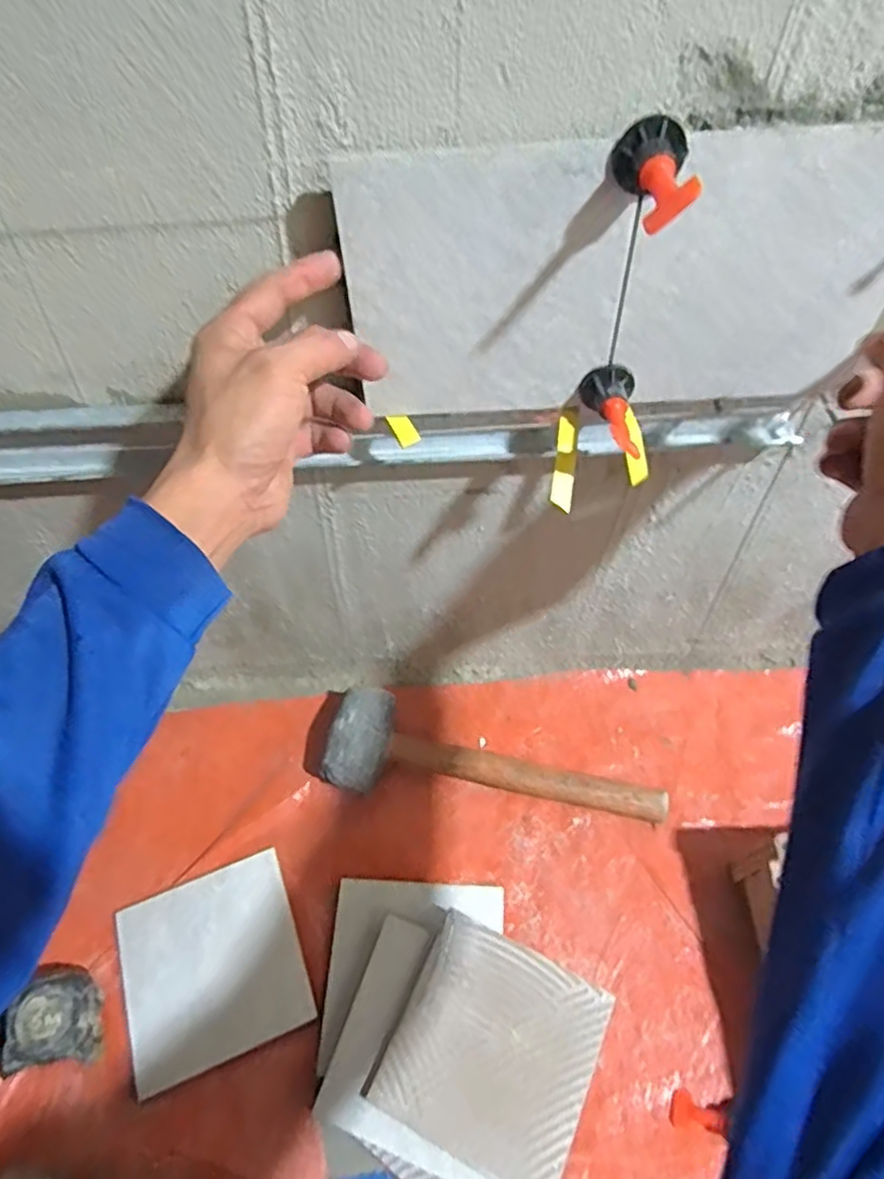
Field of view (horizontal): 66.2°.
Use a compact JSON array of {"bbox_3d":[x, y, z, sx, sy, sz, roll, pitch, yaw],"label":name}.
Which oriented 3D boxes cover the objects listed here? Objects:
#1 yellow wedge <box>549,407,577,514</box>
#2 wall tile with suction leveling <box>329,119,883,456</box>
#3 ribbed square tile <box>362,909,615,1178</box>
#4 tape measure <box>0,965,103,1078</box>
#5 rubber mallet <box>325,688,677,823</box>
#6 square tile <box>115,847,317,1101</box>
[{"bbox_3d":[0.077,-0.083,0.427,0.013,0.008,0.066,5,84,6],"label":"yellow wedge"},{"bbox_3d":[0.095,-0.151,0.359,0.284,0.145,0.061,-6,55,-1],"label":"wall tile with suction leveling"},{"bbox_3d":[0.040,0.356,0.529,0.148,0.008,0.146,21,61,17],"label":"ribbed square tile"},{"bbox_3d":[-0.318,0.351,0.556,0.075,0.038,0.066,-9,55,-4],"label":"tape measure"},{"bbox_3d":[0.050,0.177,0.656,0.319,0.061,0.095,11,56,10],"label":"rubber mallet"},{"bbox_3d":[-0.201,0.327,0.594,0.146,0.014,0.146,-20,56,-11],"label":"square tile"}]

